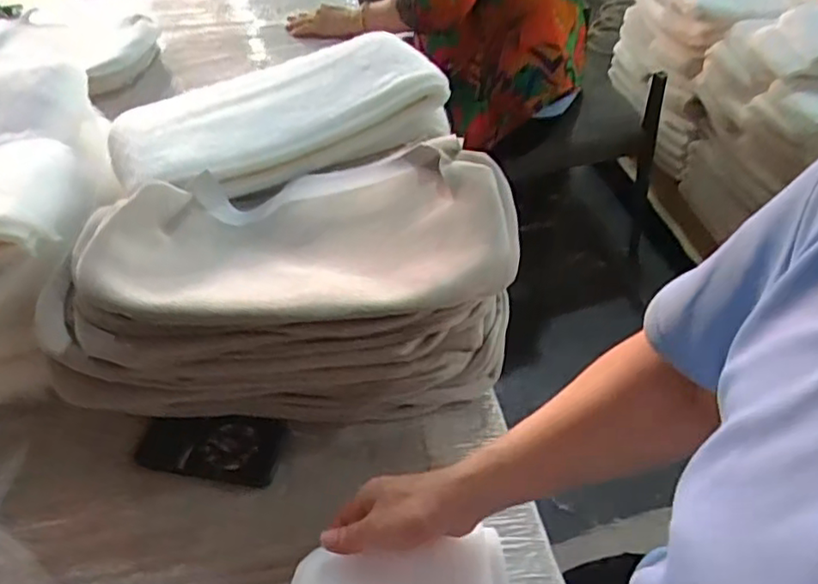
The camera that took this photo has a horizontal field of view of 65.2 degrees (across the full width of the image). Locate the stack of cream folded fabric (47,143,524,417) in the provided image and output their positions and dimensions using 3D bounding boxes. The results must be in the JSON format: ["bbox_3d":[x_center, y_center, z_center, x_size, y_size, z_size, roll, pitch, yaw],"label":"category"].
[{"bbox_3d":[-0.135,-0.020,0.779,0.509,0.207,0.306,-6,48,-1],"label":"stack of cream folded fabric"}]

